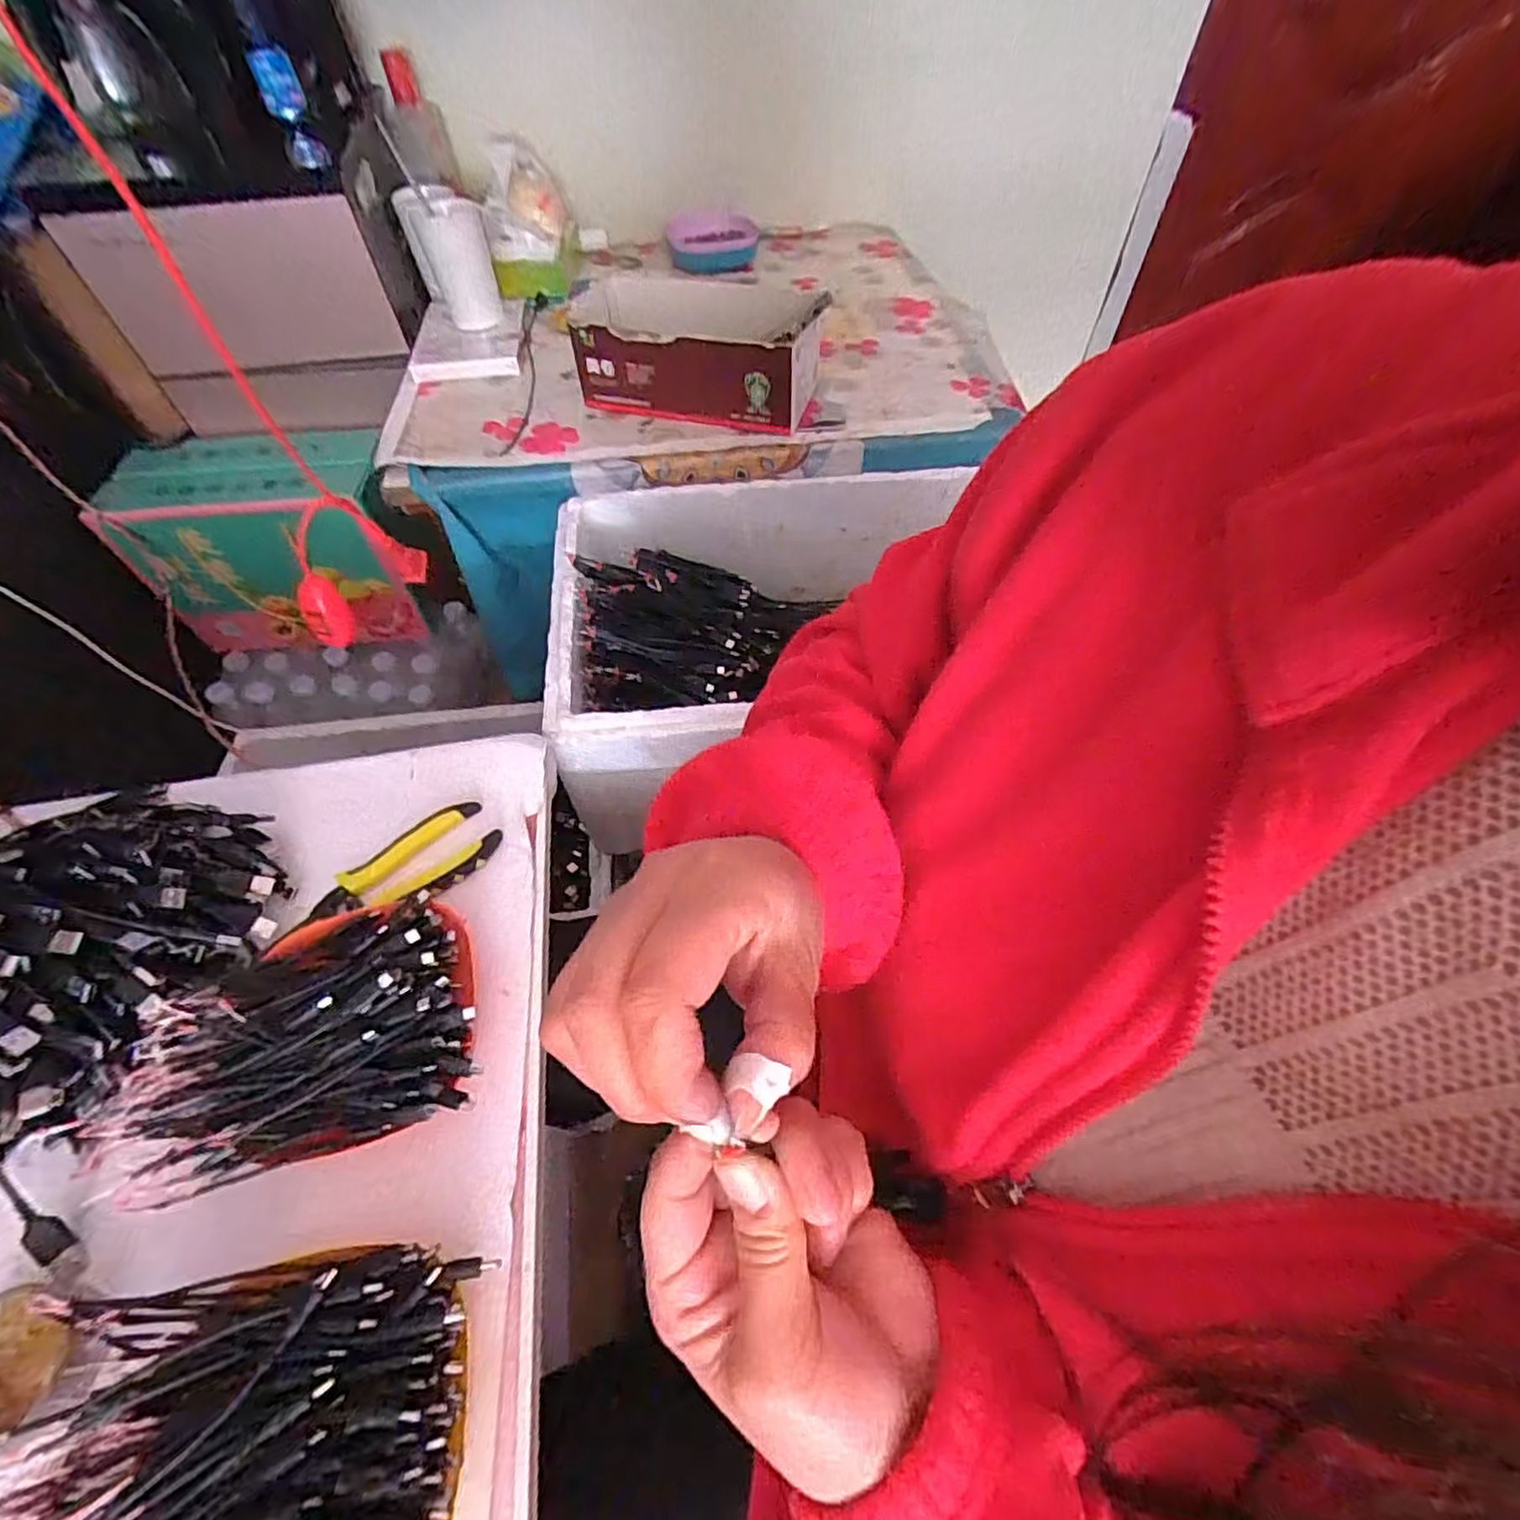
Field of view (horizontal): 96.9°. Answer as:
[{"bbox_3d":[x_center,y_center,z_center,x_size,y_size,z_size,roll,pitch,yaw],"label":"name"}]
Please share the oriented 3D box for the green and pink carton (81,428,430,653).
[{"bbox_3d":[-0.639,-0.296,0.923,0.322,0.234,0.159,-3,56,-2],"label":"green and pink carton"}]

